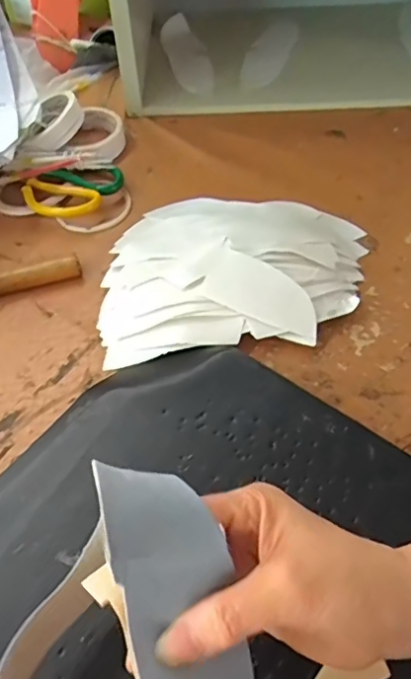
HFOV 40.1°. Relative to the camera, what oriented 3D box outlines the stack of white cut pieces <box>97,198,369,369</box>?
[{"bbox_3d":[0.029,-0.073,0.543,0.250,0.039,0.190,-3,51,0],"label":"stack of white cut pieces"}]

